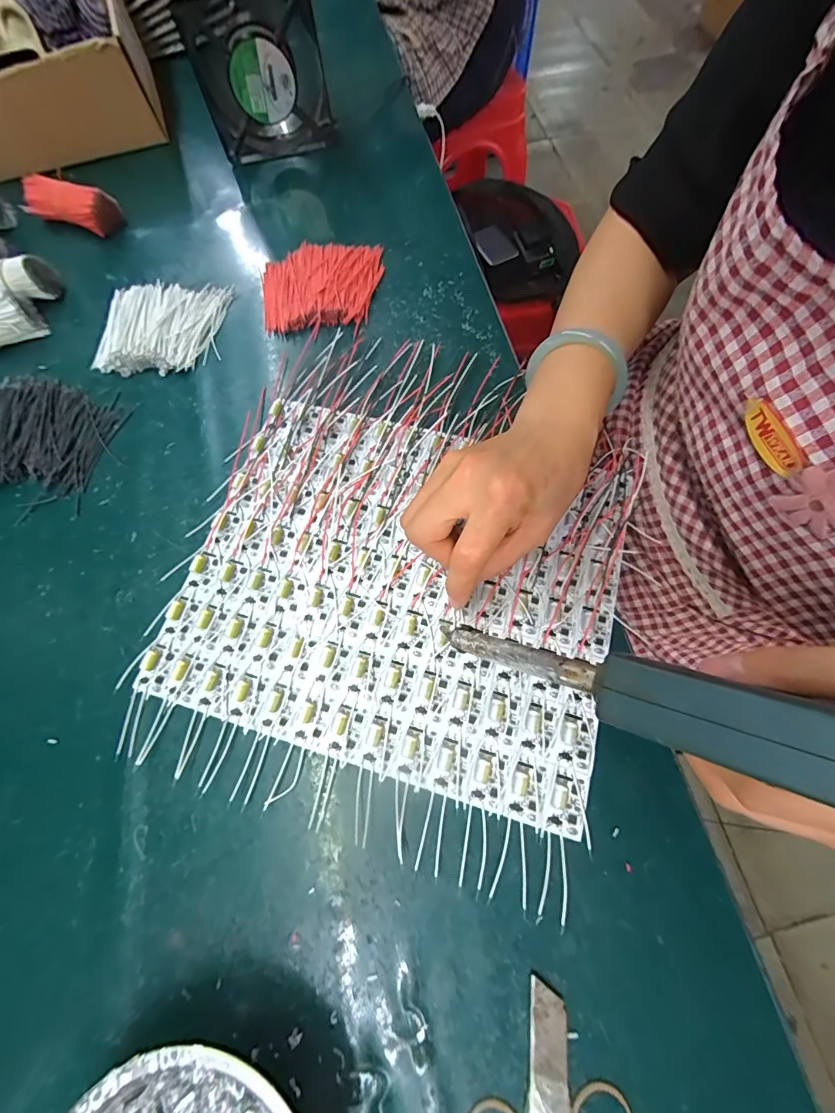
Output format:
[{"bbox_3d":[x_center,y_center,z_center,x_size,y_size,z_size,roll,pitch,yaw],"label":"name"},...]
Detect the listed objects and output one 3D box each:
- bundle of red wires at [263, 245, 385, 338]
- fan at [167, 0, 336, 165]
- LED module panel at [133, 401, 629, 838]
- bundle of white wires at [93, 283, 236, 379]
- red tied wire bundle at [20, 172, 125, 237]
[{"bbox_3d":[-0.088,-0.249,0.391,0.110,0.013,0.093,-4,70,0],"label":"bundle of red wires"},{"bbox_3d":[-0.151,-0.466,0.416,0.119,0.126,0.030,-18,71,-5],"label":"fan"},{"bbox_3d":[-0.014,0.013,0.295,0.283,0.010,0.236,15,71,7],"label":"LED module panel"},{"bbox_3d":[-0.229,-0.209,0.384,0.104,0.015,0.100,2,70,3],"label":"bundle of white wires"},{"bbox_3d":[-0.344,-0.350,0.423,0.083,0.032,0.036,8,71,5],"label":"red tied wire bundle"}]

